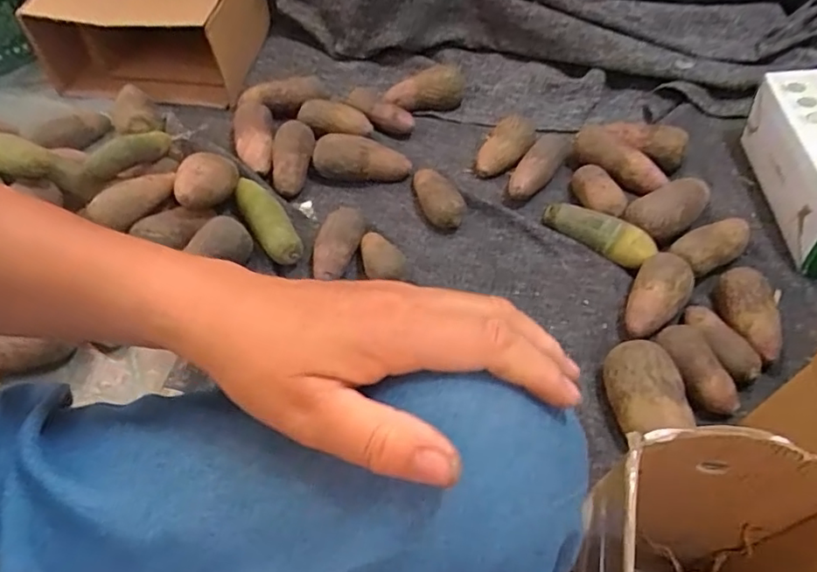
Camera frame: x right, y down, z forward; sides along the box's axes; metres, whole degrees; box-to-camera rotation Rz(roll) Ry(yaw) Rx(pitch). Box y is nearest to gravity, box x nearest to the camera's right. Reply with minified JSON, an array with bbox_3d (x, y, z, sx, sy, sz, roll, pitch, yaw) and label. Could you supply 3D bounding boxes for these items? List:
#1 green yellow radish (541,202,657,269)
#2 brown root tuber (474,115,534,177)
[{"bbox_3d":[0.300,-0.086,0.921,0.178,0.051,0.054,35,58,23],"label":"green yellow radish"},{"bbox_3d":[0.178,-0.258,1.046,0.083,0.054,0.144,19,53,13],"label":"brown root tuber"}]

